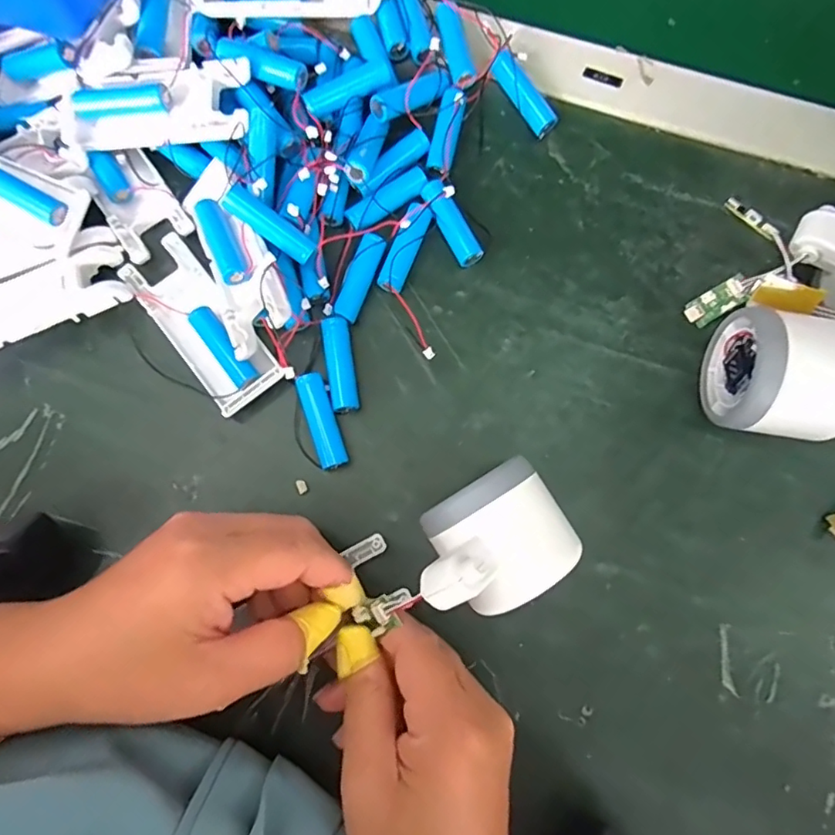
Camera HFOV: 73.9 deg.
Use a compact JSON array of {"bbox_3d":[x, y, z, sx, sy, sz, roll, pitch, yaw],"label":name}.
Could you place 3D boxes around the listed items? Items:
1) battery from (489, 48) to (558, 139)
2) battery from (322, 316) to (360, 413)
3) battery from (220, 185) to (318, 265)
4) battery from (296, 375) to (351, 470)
[{"bbox_3d":[0.059,-0.184,0.317,0.016,0.012,0.049,-42,101,-6],"label":"battery"},{"bbox_3d":[-0.042,-0.028,0.301,0.015,0.013,0.051,-9,80,-1],"label":"battery"},{"bbox_3d":[-0.076,-0.099,0.289,0.049,0.014,0.014,34,81,-18],"label":"battery"},{"bbox_3d":[-0.050,0.002,0.294,0.014,0.016,0.050,-19,80,-3],"label":"battery"}]

